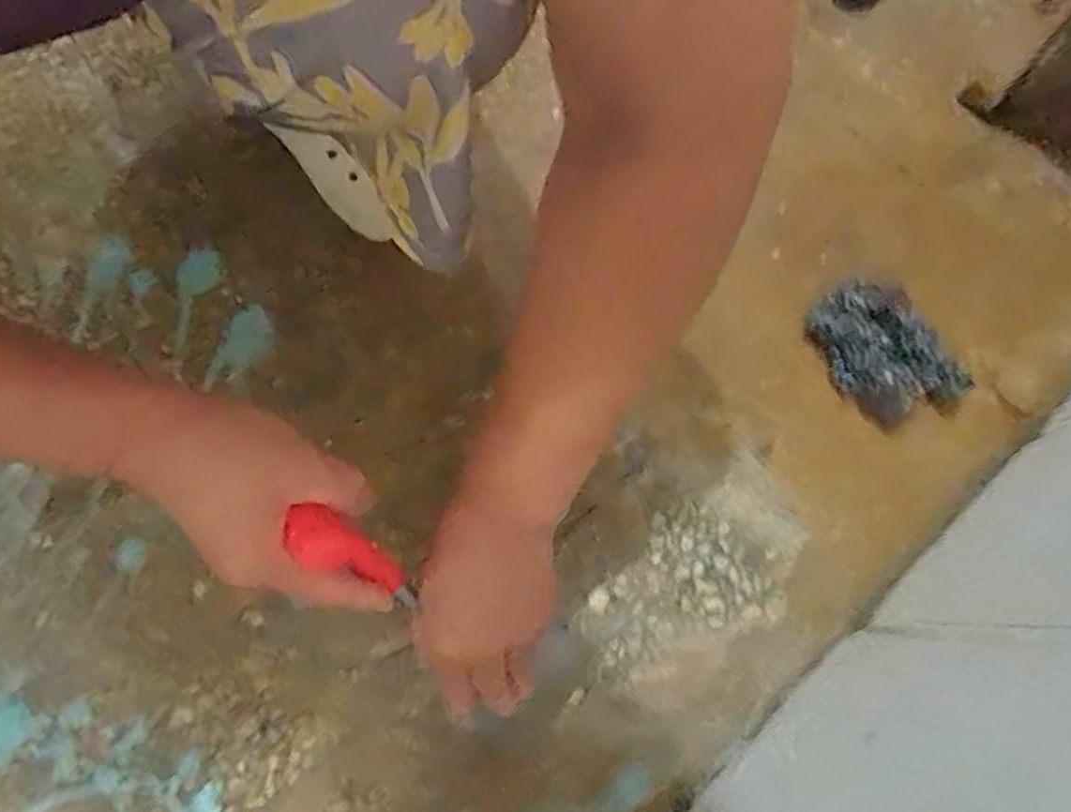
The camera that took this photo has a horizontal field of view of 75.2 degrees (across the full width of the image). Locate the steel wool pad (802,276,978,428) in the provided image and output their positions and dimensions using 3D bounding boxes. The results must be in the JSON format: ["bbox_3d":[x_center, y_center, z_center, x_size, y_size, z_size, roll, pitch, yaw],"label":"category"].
[{"bbox_3d":[0.253,-0.038,0.510,0.070,0.041,0.115,-30,76,-10],"label":"steel wool pad"}]

